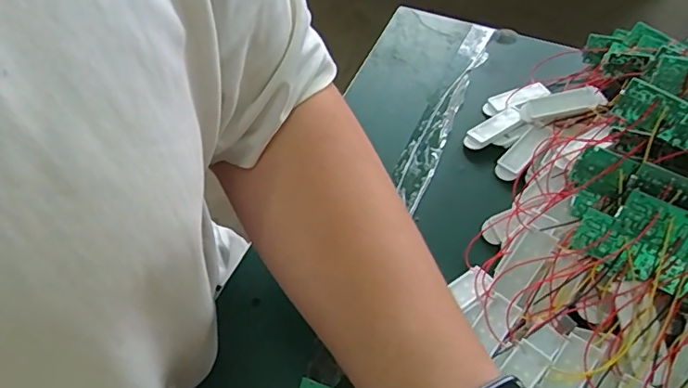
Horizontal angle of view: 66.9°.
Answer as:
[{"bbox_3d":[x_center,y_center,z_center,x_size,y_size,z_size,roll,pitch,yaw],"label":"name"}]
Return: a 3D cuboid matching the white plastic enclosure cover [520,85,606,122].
[{"bbox_3d":[0.181,-0.073,0.429,0.067,0.010,0.022,-13,53,6],"label":"white plastic enclosure cover"}]

